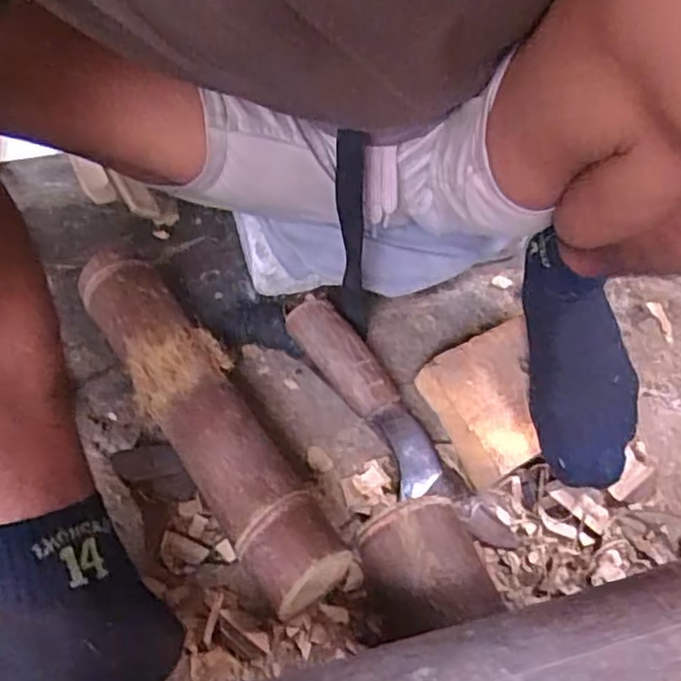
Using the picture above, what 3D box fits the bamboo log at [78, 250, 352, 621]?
[{"bbox_3d":[-0.113,0.059,0.554,0.080,0.079,0.347,-28,57,-25],"label":"bamboo log"}]

